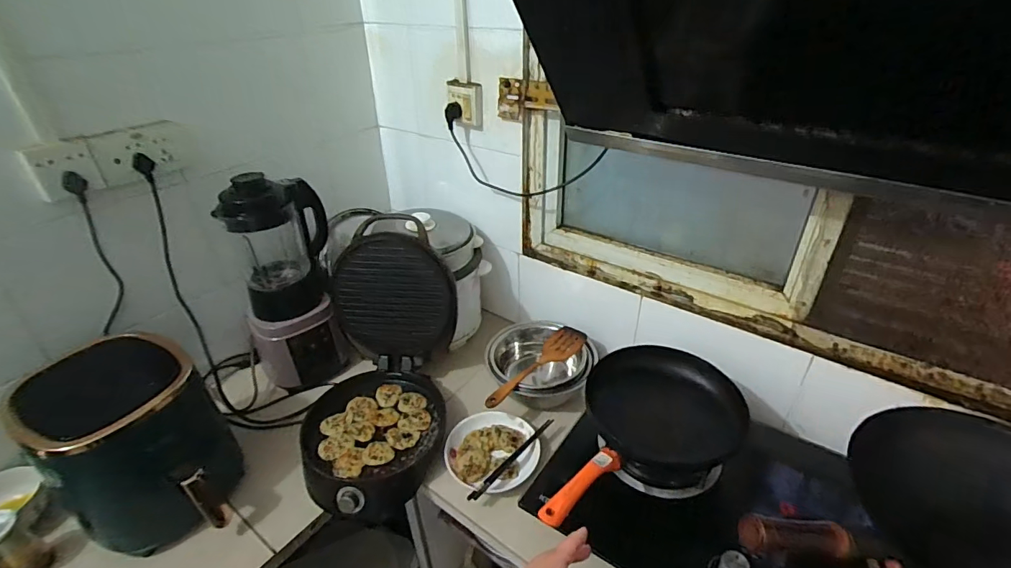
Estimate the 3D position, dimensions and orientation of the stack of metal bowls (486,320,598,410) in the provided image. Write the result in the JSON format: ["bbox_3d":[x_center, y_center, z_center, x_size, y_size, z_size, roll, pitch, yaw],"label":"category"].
[{"bbox_3d":[0.085,0.197,1.091,0.237,0.127,0.212,-7,34,-6],"label":"stack of metal bowls"}]

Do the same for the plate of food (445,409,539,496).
[{"bbox_3d":[-0.024,0.329,0.953,0.176,0.032,0.169,-2,34,1],"label":"plate of food"}]

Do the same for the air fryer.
[{"bbox_3d":[-0.635,0.264,0.832,0.365,0.290,0.274,21,40,30],"label":"air fryer"}]

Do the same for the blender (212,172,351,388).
[{"bbox_3d":[-0.515,-0.026,1.111,0.215,0.465,0.259,-13,35,-15],"label":"blender"}]

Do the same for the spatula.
[{"bbox_3d":[0.064,0.171,1.045,0.293,0.038,0.072,-27,41,-32],"label":"spatula"}]

